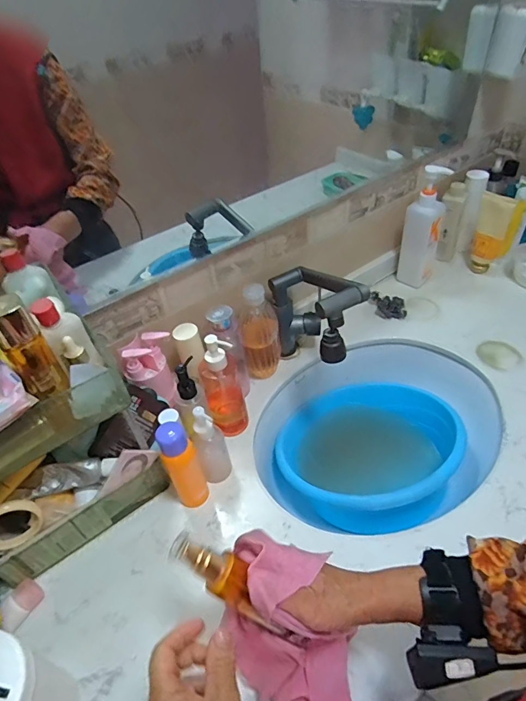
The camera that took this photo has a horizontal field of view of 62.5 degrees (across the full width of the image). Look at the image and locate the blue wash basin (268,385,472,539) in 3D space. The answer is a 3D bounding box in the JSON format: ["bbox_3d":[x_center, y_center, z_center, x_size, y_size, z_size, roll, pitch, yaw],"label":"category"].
[{"bbox_3d":[0.186,0.186,0.790,0.280,0.205,0.295,14,48,19],"label":"blue wash basin"}]

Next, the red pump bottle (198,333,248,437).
[{"bbox_3d":[-0.063,0.054,0.679,0.060,0.188,0.056,-14,45,-7],"label":"red pump bottle"}]

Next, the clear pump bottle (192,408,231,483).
[{"bbox_3d":[-0.076,0.138,0.630,0.041,0.141,0.039,-13,45,-6],"label":"clear pump bottle"}]

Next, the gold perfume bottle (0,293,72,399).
[{"bbox_3d":[-0.250,0.001,0.465,0.039,0.125,0.030,-31,49,-23],"label":"gold perfume bottle"}]

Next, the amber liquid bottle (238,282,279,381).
[{"bbox_3d":[-0.004,-0.031,0.774,0.067,0.186,0.084,-4,44,2],"label":"amber liquid bottle"}]

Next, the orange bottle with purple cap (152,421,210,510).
[{"bbox_3d":[-0.108,0.162,0.600,0.044,0.159,0.041,-18,46,-12],"label":"orange bottle with purple cap"}]

